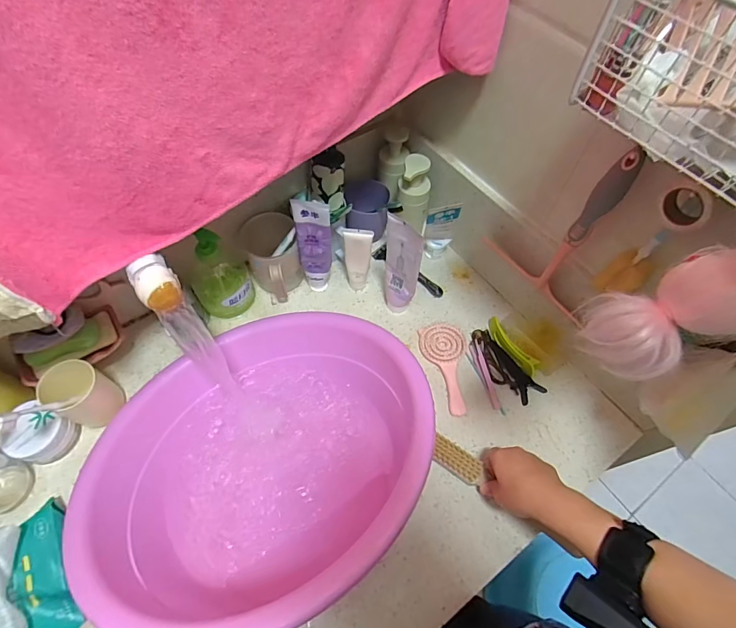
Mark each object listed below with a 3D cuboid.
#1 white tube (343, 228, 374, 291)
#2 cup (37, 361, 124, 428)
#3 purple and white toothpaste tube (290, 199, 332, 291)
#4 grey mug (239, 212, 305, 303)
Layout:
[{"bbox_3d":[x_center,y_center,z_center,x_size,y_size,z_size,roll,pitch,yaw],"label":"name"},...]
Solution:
[{"bbox_3d":[-0.016,-0.082,0.657,0.042,0.133,0.023,3,60,0],"label":"white tube"},{"bbox_3d":[-0.374,0.107,0.557,0.056,0.099,0.066,26,62,13],"label":"cup"},{"bbox_3d":[-0.079,-0.102,0.640,0.051,0.180,0.035,4,54,0],"label":"purple and white toothpaste tube"},{"bbox_3d":[-0.147,-0.081,0.670,0.075,0.104,0.117,-18,62,-12],"label":"grey mug"}]

